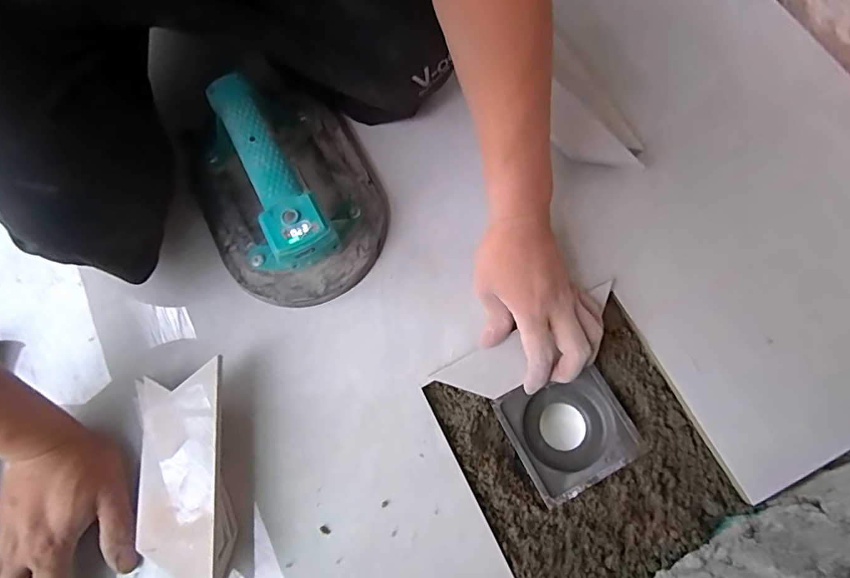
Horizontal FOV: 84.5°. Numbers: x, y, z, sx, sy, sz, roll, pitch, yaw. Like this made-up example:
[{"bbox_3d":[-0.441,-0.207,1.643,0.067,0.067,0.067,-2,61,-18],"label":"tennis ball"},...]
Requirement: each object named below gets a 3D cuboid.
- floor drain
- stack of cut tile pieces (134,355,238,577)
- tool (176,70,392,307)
[{"bbox_3d":[0.125,0.124,0.421,0.100,0.036,0.098,-25,74,-6],"label":"floor drain"},{"bbox_3d":[-0.189,0.159,0.376,0.077,0.037,0.185,-14,73,-2],"label":"stack of cut tile pieces"},{"bbox_3d":[-0.138,-0.107,0.439,0.170,0.083,0.236,-30,74,-7],"label":"tool"}]

